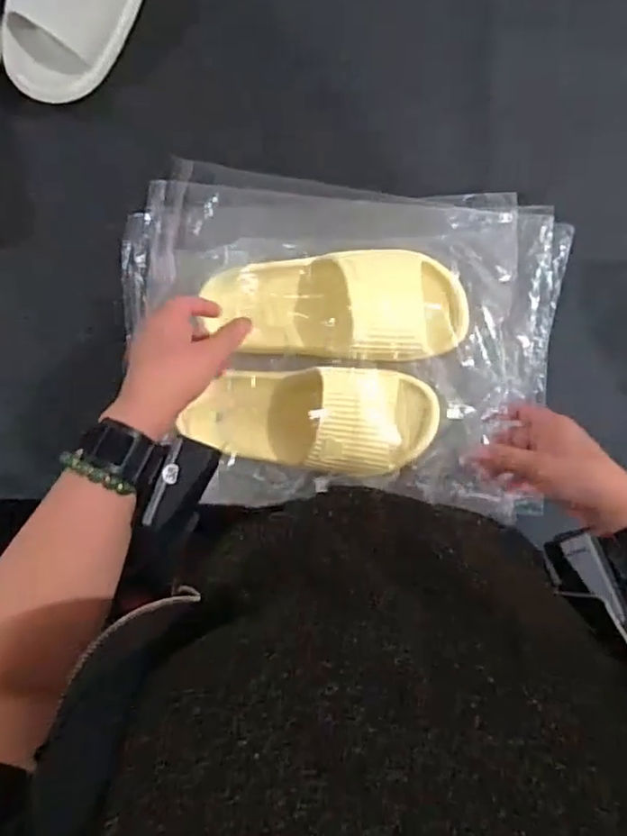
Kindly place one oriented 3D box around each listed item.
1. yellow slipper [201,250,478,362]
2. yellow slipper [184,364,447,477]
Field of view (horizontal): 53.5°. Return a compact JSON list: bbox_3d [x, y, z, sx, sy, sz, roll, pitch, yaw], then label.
[{"bbox_3d":[0.024,-0.103,0.559,0.229,0.066,0.098,2,93,2],"label":"yellow slipper"},{"bbox_3d":[-0.004,0.001,0.581,0.232,0.050,0.094,4,94,4],"label":"yellow slipper"}]

